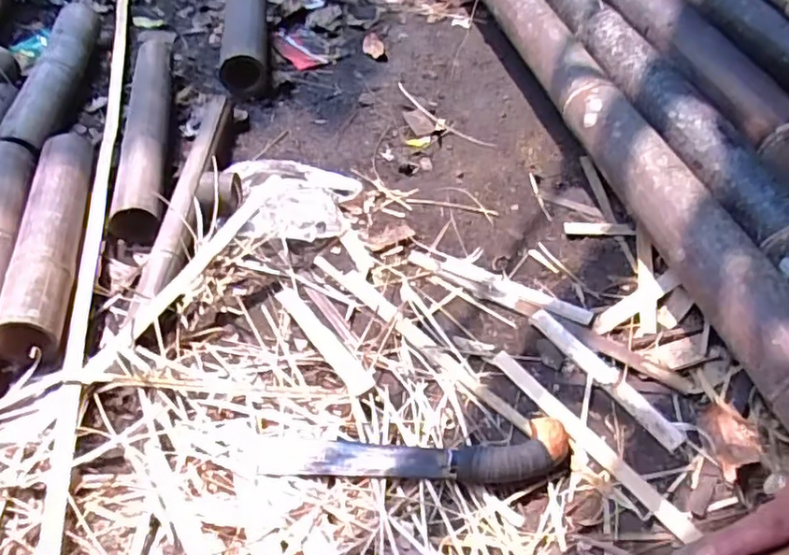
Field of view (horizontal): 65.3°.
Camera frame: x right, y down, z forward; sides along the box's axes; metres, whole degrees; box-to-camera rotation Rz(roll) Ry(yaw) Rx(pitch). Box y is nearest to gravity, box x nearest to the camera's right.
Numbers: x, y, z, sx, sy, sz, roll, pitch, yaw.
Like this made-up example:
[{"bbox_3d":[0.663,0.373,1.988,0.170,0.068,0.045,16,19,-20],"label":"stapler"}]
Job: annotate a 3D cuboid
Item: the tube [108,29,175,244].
[{"bbox_3d":[-0.434,-0.302,1.070,0.096,0.070,0.653,-9,49,-7],"label":"tube"}]

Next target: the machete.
[{"bbox_3d":[0.015,0.186,0.633,0.329,0.027,0.063,-4,48,-3],"label":"machete"}]

